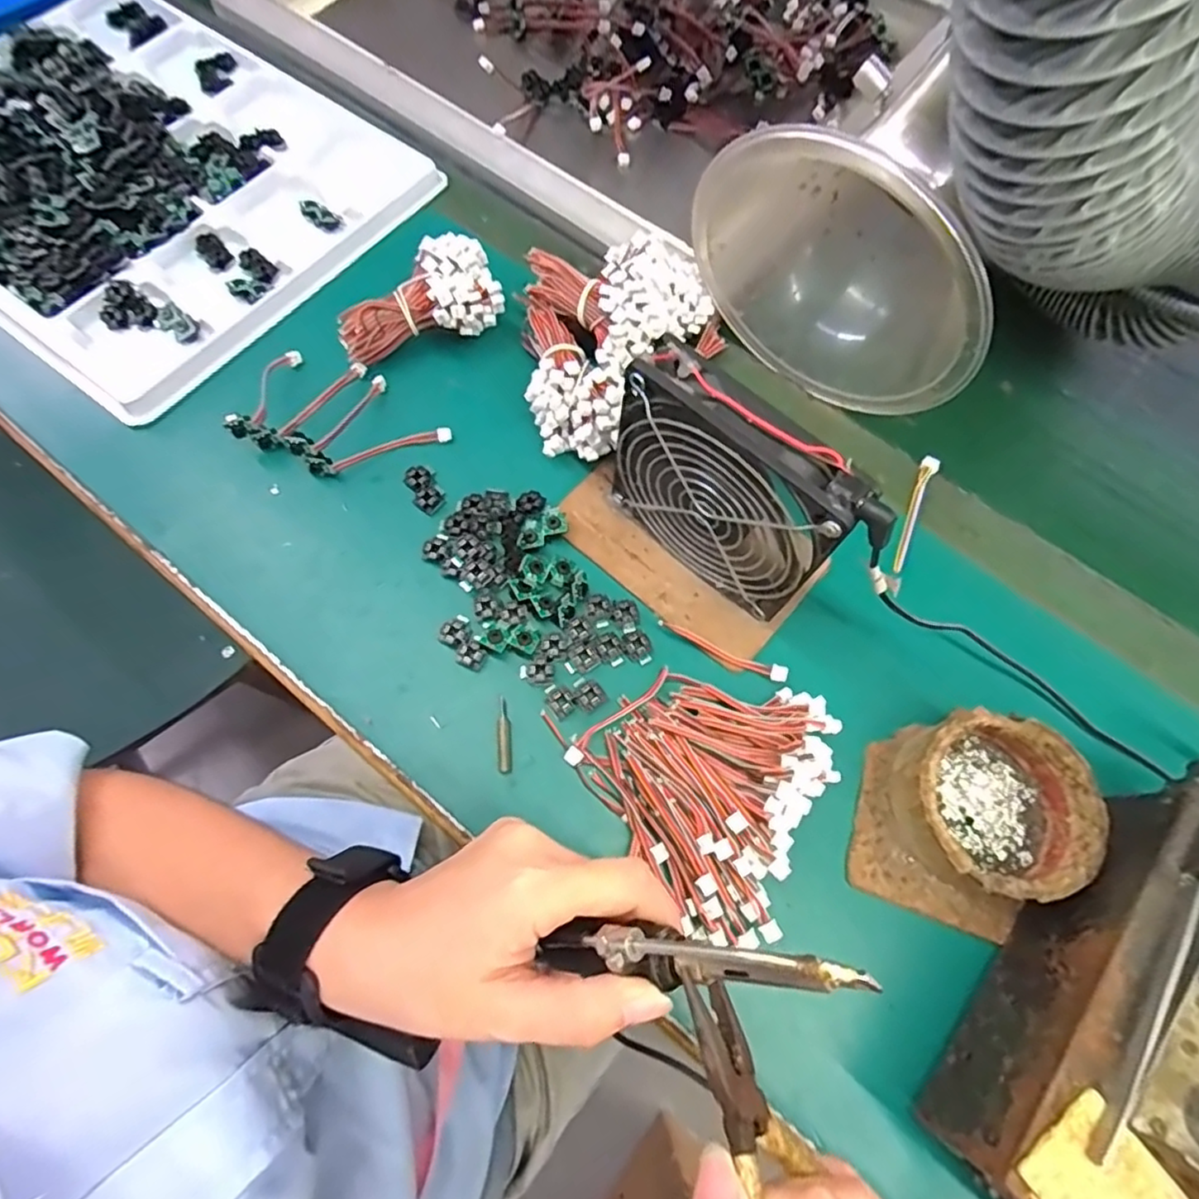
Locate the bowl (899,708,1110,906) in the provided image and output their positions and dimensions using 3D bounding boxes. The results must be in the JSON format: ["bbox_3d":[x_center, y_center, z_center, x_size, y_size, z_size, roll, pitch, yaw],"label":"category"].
[{"bbox_3d":[0.191,0.100,0.314,0.084,0.040,0.083,0,70,-1],"label":"bowl"}]

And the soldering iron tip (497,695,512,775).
[{"bbox_3d":[-0.050,0.071,0.334,0.007,0.004,0.039,-4,70,-3],"label":"soldering iron tip"}]

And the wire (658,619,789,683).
[{"bbox_3d":[0.067,0.028,0.351,0.074,0.008,0.008,22,70,5],"label":"wire"}]

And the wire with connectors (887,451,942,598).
[{"bbox_3d":[0.191,-0.047,0.390,0.011,0.004,0.098,25,70,6],"label":"wire with connectors"}]

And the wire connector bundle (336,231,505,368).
[{"bbox_3d":[-0.117,-0.189,0.407,0.104,0.045,0.055,-21,72,-9],"label":"wire connector bundle"}]

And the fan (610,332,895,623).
[{"bbox_3d":[0.065,-0.050,0.318,0.123,0.125,0.033,42,74,13],"label":"fan"}]

